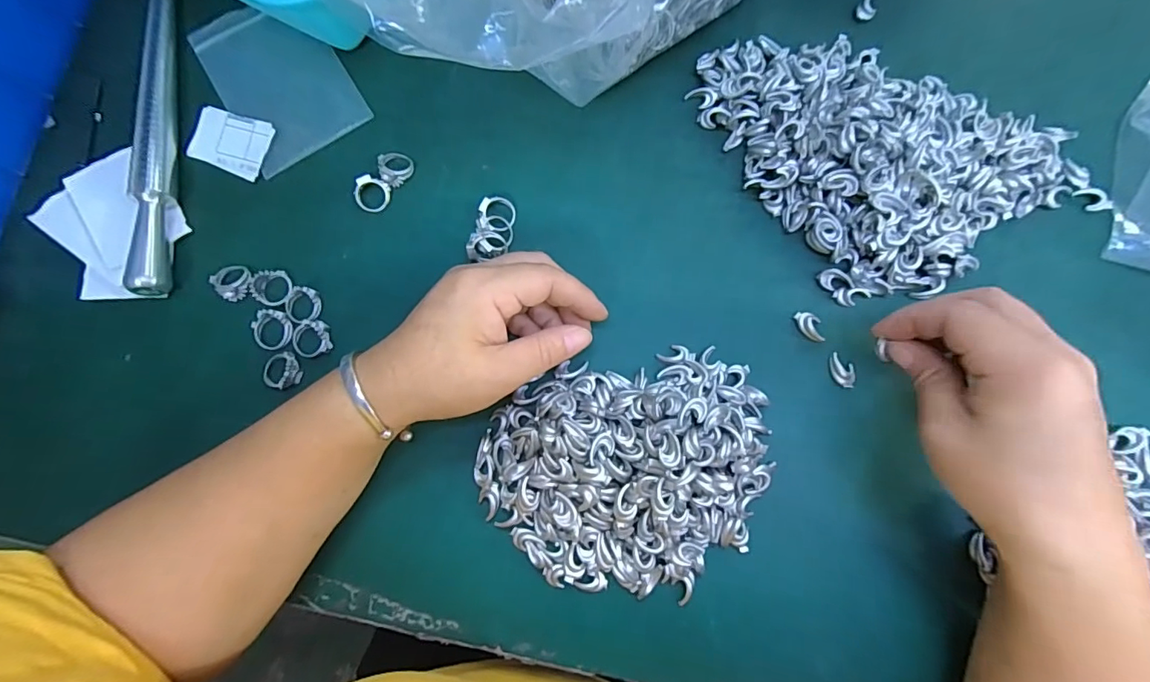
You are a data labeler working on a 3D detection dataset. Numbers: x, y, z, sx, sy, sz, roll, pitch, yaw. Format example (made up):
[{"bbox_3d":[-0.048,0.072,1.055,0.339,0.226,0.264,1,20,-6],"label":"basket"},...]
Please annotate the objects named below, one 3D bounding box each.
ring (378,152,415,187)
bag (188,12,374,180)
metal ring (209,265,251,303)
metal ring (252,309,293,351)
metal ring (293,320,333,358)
[{"bbox_3d":[-0.115,-0.110,0.314,0.022,0.008,0.022,0,83,3],"label":"ring"},{"bbox_3d":[-0.199,-0.178,0.334,0.080,0.006,0.123,-33,81,-4],"label":"bag"},{"bbox_3d":[-0.212,-0.036,0.305,0.023,0.009,0.022,0,80,2],"label":"metal ring"},{"bbox_3d":[-0.184,-0.007,0.299,0.022,0.008,0.024,0,80,2],"label":"metal ring"},{"bbox_3d":[-0.160,-0.001,0.298,0.023,0.005,0.021,0,80,2],"label":"metal ring"}]

